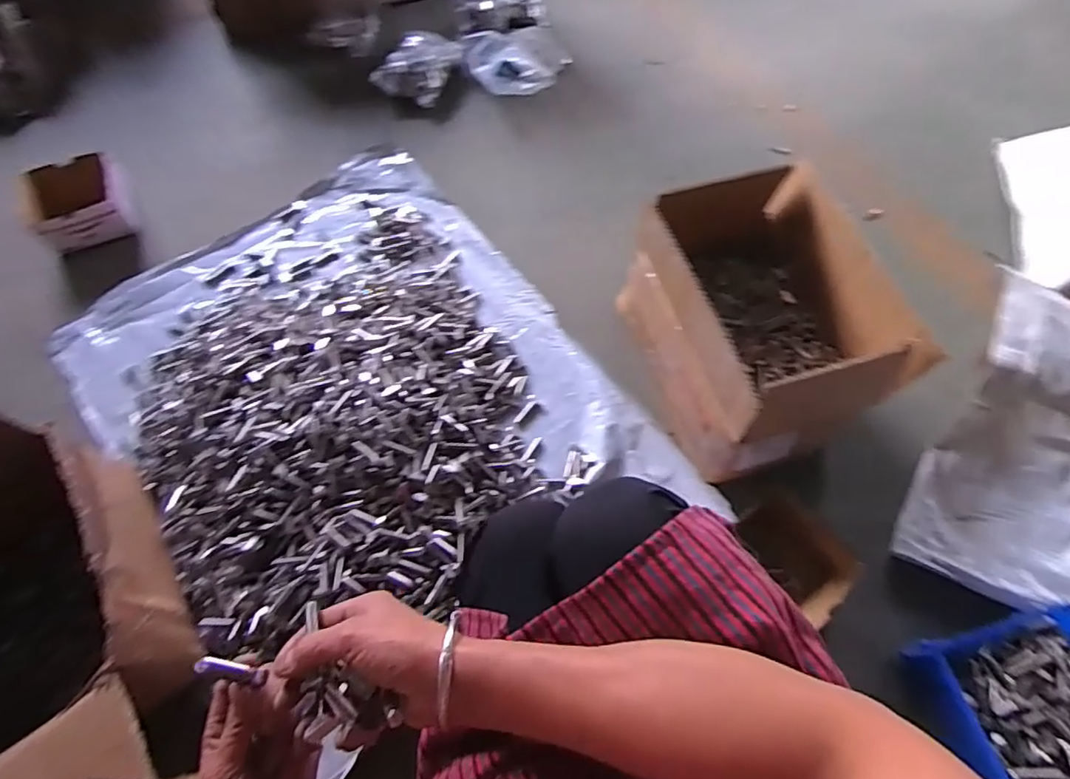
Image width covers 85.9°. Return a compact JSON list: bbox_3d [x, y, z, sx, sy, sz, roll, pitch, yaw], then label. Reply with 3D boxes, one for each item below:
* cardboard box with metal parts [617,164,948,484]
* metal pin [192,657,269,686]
[{"bbox_3d":[0.315,-0.098,0.809,0.268,0.227,0.342,-18,63,-8],"label":"cardboard box with metal parts"},{"bbox_3d":[-0.190,0.175,0.358,0.008,0.059,0.009,14,63,23],"label":"metal pin"}]

